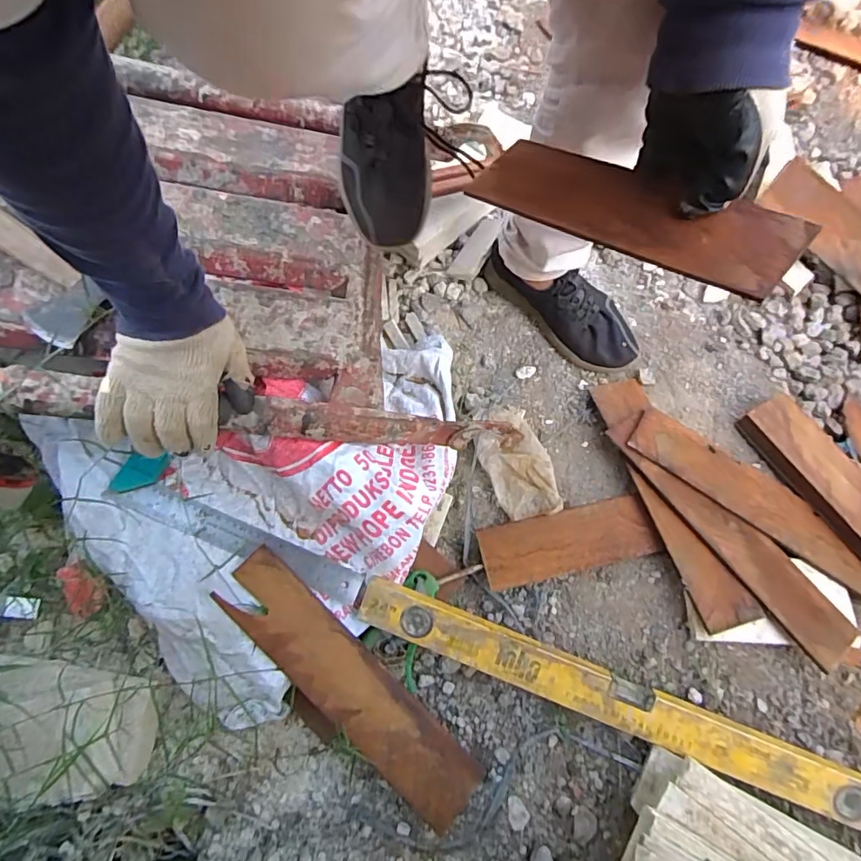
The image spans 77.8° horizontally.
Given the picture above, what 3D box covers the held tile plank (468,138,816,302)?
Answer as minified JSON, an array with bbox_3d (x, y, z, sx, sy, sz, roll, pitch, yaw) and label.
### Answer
[{"bbox_3d":[0.143,-0.167,0.401,0.242,0.012,0.075,35,73,29],"label":"held tile plank"}]

